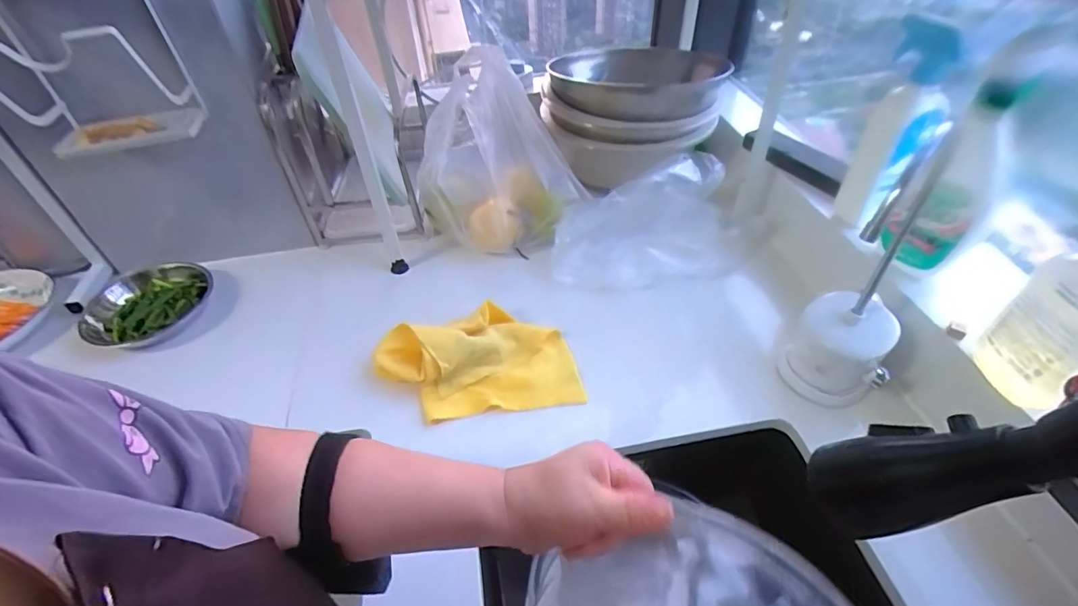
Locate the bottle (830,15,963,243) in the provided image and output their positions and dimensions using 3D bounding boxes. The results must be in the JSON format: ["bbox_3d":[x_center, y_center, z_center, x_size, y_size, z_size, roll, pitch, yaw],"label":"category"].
[{"bbox_3d":[0.436,-0.205,0.625,0.072,0.232,0.122,20,49,22],"label":"bottle"}]

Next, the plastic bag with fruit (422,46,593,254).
[{"bbox_3d":[-0.063,-0.223,0.791,0.242,0.230,0.190,-1,45,2],"label":"plastic bag with fruit"}]

